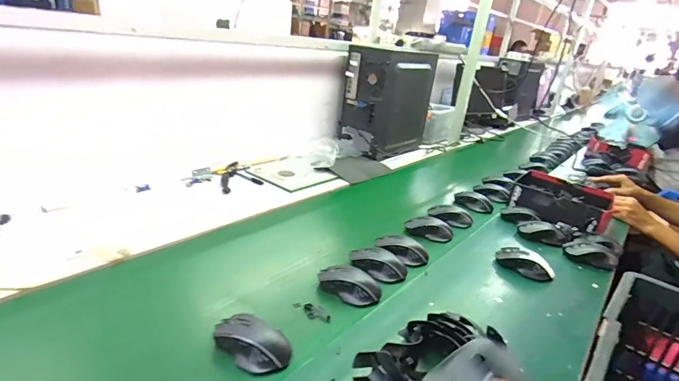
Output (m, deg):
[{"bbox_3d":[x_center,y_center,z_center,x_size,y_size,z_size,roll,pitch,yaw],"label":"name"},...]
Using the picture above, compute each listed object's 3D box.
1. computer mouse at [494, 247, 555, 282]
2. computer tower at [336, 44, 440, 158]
[{"bbox_3d":[0.397,0.154,0.835,0.119,0.039,0.061,21,25,29],"label":"computer mouse"},{"bbox_3d":[0.189,-0.355,1.507,0.193,0.378,0.340,24,27,35],"label":"computer tower"}]

